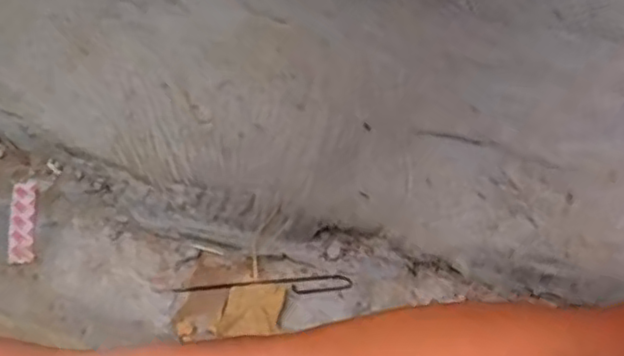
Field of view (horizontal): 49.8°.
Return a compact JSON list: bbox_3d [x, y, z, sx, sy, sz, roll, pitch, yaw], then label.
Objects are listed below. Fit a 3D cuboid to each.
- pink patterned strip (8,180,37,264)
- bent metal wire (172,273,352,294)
[{"bbox_3d":[-0.270,0.041,0.627,0.022,0.004,0.078,-4,70,-3],"label":"pink patterned strip"},{"bbox_3d":[-0.044,0.101,0.619,0.160,0.006,0.017,-4,70,-3],"label":"bent metal wire"}]

